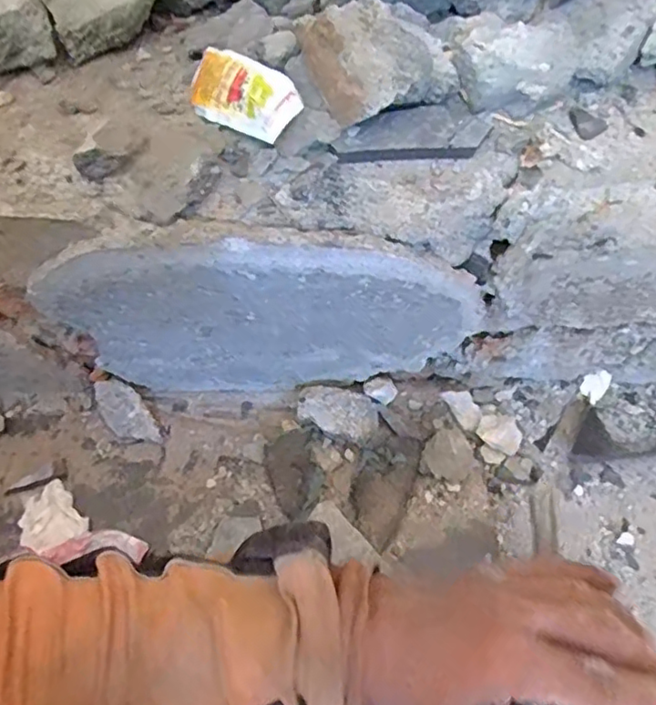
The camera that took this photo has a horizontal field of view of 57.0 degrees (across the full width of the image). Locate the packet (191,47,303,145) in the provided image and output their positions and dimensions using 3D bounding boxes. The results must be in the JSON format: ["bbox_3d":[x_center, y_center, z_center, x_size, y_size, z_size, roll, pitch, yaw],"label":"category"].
[{"bbox_3d":[-0.048,-0.139,0.326,0.072,0.011,0.037,33,97,19],"label":"packet"}]

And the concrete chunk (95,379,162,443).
[{"bbox_3d":[-0.145,0.043,0.430,0.027,0.016,0.059,-34,65,-17],"label":"concrete chunk"}]

